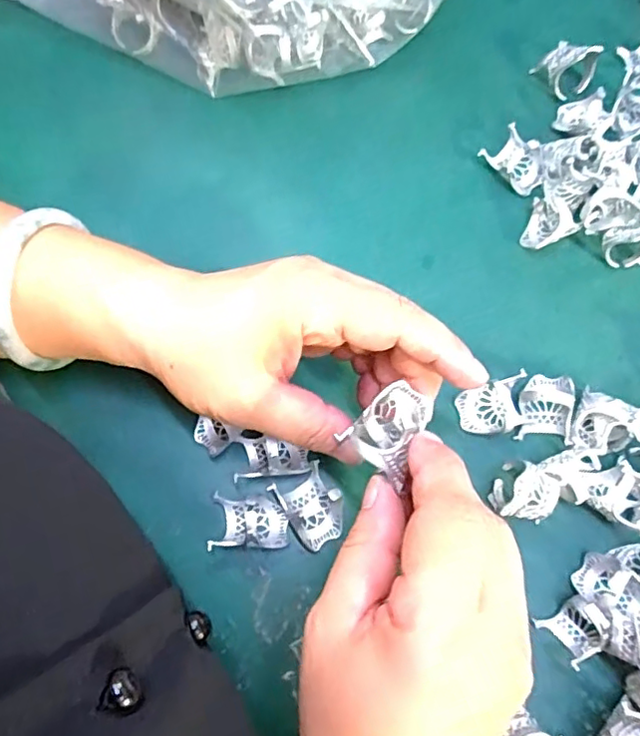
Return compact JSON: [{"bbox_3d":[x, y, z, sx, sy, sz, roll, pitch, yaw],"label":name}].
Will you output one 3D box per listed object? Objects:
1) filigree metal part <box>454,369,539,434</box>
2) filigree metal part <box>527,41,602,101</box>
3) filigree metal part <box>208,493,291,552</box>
[{"bbox_3d":[0.084,0.019,0.283,0.035,0.009,0.023,-18,75,-7],"label":"filigree metal part"},{"bbox_3d":[0.142,-0.172,0.332,0.030,0.029,0.026,-25,76,-9],"label":"filigree metal part"},{"bbox_3d":[-0.031,0.067,0.259,0.034,0.022,0.023,1,74,-2],"label":"filigree metal part"}]

